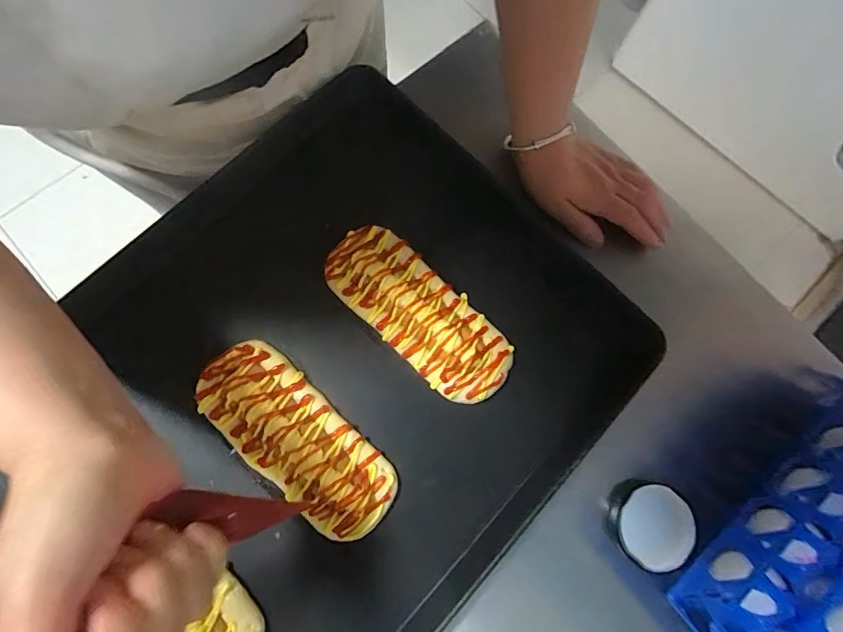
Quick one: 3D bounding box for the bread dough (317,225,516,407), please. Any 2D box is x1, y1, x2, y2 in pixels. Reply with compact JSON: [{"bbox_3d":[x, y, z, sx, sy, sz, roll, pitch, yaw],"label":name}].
[{"bbox_3d":[-0.002,-0.003,0.382,0.186,0.021,0.076,44,78,6],"label":"bread dough"}]

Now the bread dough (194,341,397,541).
[{"bbox_3d":[-0.106,0.102,0.353,0.187,0.023,0.075,44,79,6],"label":"bread dough"}]

